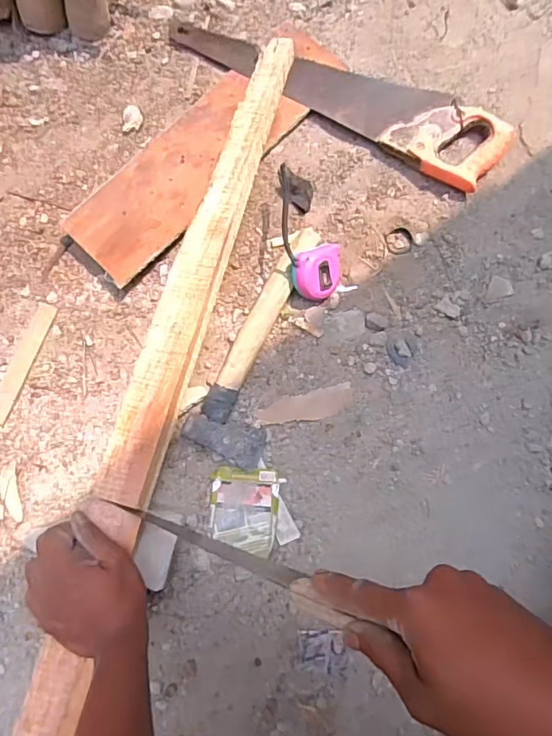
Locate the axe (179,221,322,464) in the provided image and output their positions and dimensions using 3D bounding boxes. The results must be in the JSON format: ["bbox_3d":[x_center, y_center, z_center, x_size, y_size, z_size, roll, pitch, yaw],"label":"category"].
[{"bbox_3d":[-0.017,-0.037,0.620,0.098,0.028,0.317,19,81,4],"label":"axe"}]

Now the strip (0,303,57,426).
[{"bbox_3d":[-0.336,-0.008,0.634,0.026,0.006,0.164,20,81,4],"label":"strip"}]

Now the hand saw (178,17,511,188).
[{"bbox_3d":[0.089,-0.412,0.680,0.493,0.030,0.119,31,82,5],"label":"hand saw"}]

